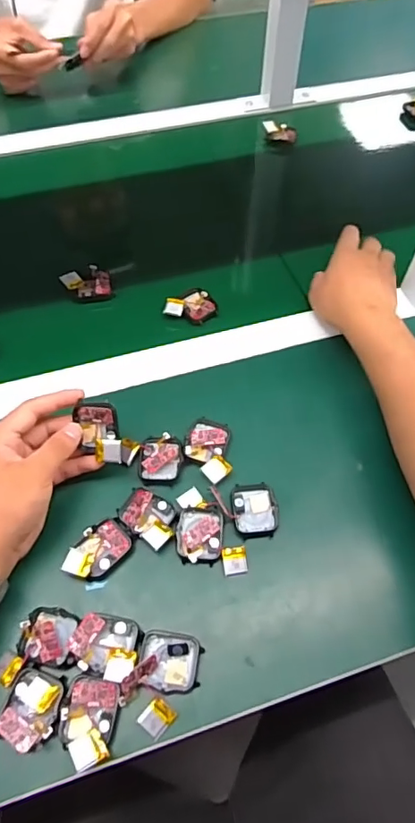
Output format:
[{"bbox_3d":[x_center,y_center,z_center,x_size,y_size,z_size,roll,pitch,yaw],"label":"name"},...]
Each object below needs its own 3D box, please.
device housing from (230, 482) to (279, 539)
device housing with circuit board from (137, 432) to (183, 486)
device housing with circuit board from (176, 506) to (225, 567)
[{"bbox_3d":[0.041,0.085,0.444,0.039,0.007,0.046,-2,58,-3],"label":"device housing"},{"bbox_3d":[-0.042,0.043,0.463,0.040,0.012,0.044,-2,58,-3],"label":"device housing with circuit board"},{"bbox_3d":[-0.006,0.104,0.432,0.039,0.016,0.048,2,58,-1],"label":"device housing with circuit board"}]

